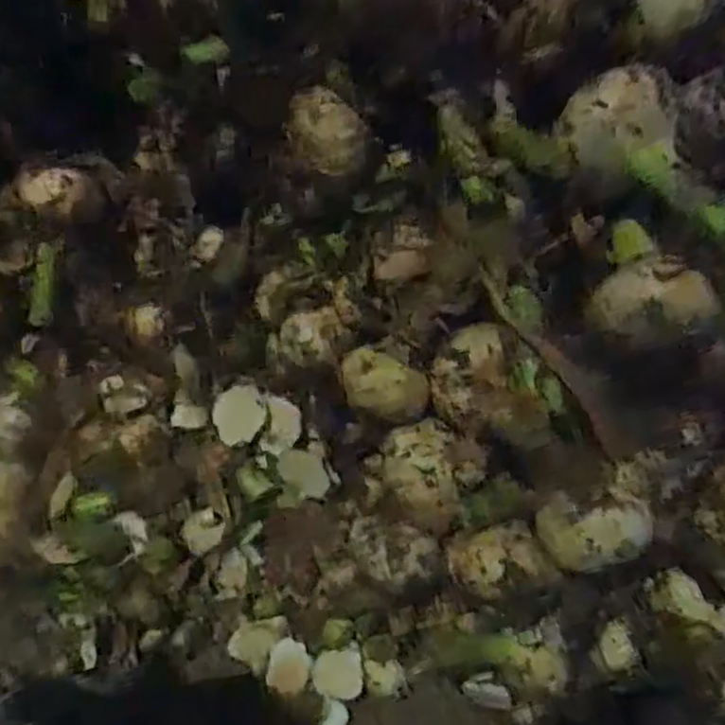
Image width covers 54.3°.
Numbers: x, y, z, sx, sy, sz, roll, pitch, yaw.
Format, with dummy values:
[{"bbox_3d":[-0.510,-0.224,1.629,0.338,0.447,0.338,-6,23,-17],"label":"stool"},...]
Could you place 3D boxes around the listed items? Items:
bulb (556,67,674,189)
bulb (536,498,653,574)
[{"bbox_3d":[0.108,-0.099,0.302,0.034,0.039,0.041,-23,72,-10],"label":"bulb"},{"bbox_3d":[0.105,0.082,0.330,0.046,0.038,0.029,-8,70,-5],"label":"bulb"}]

